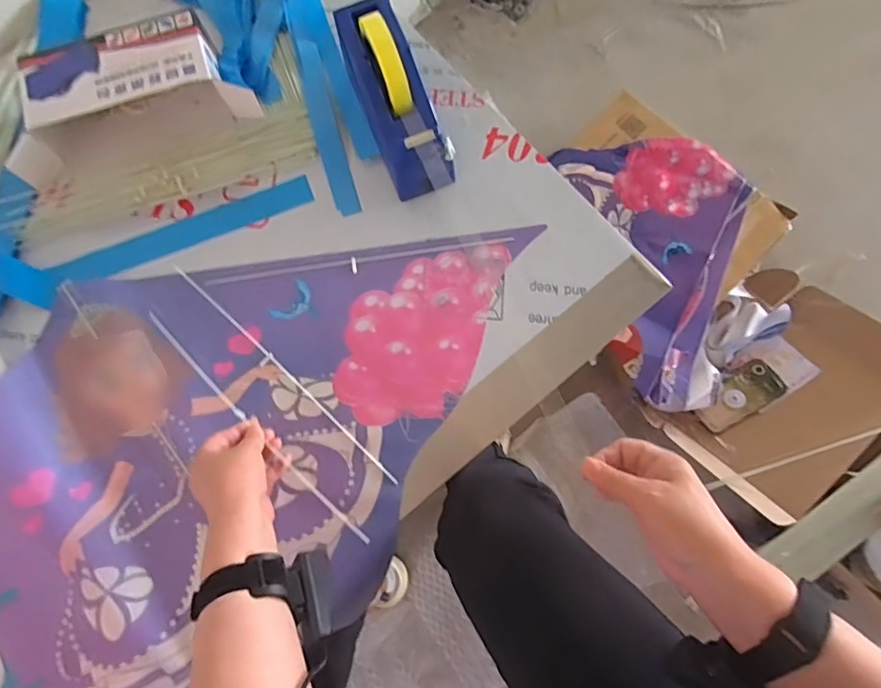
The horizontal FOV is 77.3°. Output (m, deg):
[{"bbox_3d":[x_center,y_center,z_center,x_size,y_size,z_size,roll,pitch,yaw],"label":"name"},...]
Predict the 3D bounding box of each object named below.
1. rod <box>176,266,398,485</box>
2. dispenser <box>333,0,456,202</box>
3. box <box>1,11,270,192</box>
[{"bbox_3d":[-0.174,0.027,0.611,0.350,0.004,0.009,42,81,11],"label":"rod"},{"bbox_3d":[-0.053,-0.274,0.614,0.071,0.119,0.217,-23,90,-4],"label":"dispenser"},{"bbox_3d":[-0.367,-0.292,0.654,0.271,0.074,0.136,-16,76,-2],"label":"box"}]

